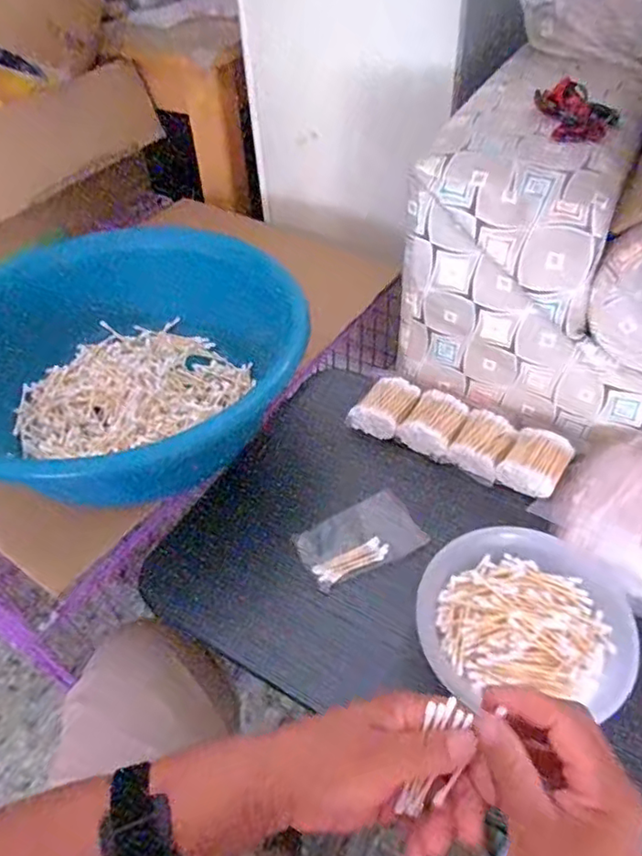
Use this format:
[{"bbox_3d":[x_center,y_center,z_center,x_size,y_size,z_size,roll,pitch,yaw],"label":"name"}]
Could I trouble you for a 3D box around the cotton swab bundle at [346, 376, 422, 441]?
[{"bbox_3d":[0.077,-0.024,0.703,0.054,0.028,0.086,28,55,26],"label":"cotton swab bundle"}]

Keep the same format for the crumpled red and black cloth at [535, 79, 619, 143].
[{"bbox_3d":[0.245,-0.302,0.560,0.061,0.031,0.077,-2,47,1],"label":"crumpled red and black cloth"}]

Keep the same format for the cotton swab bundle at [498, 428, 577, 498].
[{"bbox_3d":[0.232,0.036,0.637,0.059,0.027,0.075,28,54,26],"label":"cotton swab bundle"}]

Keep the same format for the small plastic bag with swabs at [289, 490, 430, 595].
[{"bbox_3d":[0.039,0.112,0.604,0.121,0.014,0.073,-22,50,-16],"label":"small plastic bag with swabs"}]

